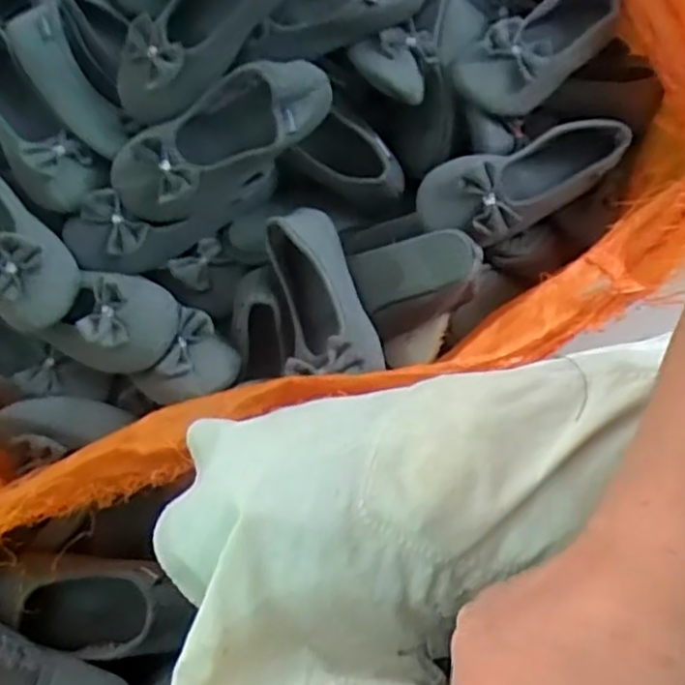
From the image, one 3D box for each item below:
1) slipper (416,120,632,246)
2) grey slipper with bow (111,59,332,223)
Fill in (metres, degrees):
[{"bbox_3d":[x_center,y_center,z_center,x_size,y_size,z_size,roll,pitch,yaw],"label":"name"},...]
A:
[{"bbox_3d":[0.189,-0.170,0.724,0.230,0.065,0.084,-24,64,-10],"label":"slipper"},{"bbox_3d":[-0.124,-0.218,0.712,0.237,0.069,0.098,-33,66,-14],"label":"grey slipper with bow"}]

